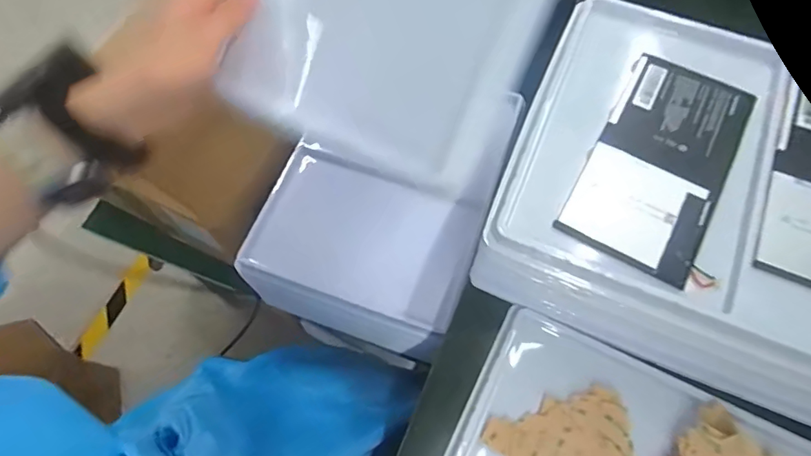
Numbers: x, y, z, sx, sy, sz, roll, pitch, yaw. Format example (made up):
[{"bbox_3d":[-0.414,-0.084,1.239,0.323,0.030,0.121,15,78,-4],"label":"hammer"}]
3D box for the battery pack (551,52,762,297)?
[{"bbox_3d":[0.190,-0.049,0.356,0.097,0.005,0.173,27,70,12],"label":"battery pack"}]

